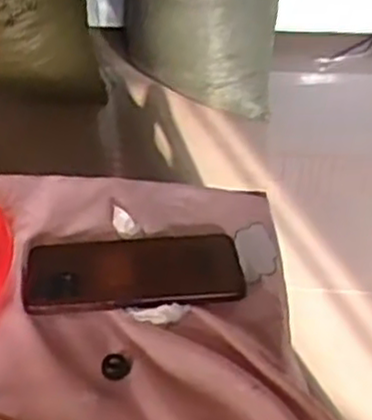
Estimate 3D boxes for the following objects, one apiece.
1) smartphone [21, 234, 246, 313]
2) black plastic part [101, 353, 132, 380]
[{"bbox_3d":[-0.040,0.046,0.578,0.166,0.014,0.085,-4,37,-7],"label":"smartphone"},{"bbox_3d":[-0.047,0.105,0.505,0.019,0.009,0.017,-9,38,-13],"label":"black plastic part"}]

